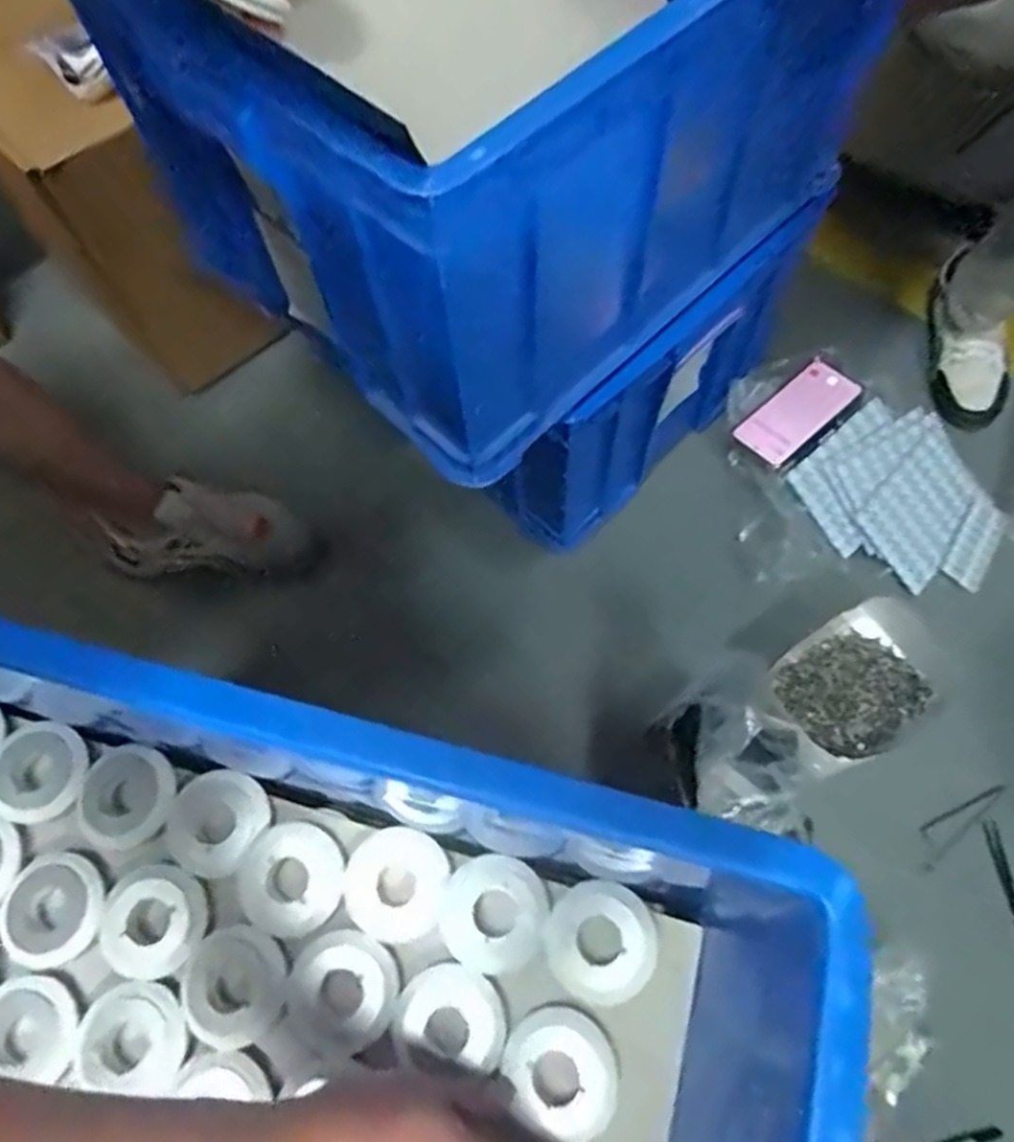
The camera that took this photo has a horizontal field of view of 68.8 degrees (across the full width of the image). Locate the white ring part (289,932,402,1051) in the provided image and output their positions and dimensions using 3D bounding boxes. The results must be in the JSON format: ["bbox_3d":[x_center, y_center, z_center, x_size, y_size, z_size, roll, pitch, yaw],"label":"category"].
[{"bbox_3d":[-0.086,0.222,0.393,0.055,0.012,0.053,-1,66,2],"label":"white ring part"}]

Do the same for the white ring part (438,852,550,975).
[{"bbox_3d":[-0.006,0.185,0.399,0.054,0.007,0.057,14,67,8],"label":"white ring part"}]

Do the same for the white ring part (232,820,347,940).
[{"bbox_3d":[-0.119,0.170,0.409,0.057,0.008,0.057,-1,66,2],"label":"white ring part"}]

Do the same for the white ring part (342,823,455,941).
[{"bbox_3d":[-0.060,0.171,0.405,0.056,0.008,0.056,-1,66,2],"label":"white ring part"}]

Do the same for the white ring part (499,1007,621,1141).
[{"bbox_3d":[0.026,0.246,0.365,0.055,0.013,0.051,-1,66,2],"label":"white ring part"}]

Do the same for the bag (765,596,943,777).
[{"bbox_3d":[0.378,0.124,0.802,0.217,0.049,0.141,-31,68,-11],"label":"bag"}]

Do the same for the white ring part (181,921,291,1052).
[{"bbox_3d":[-0.146,0.222,0.396,0.055,0.009,0.056,-1,66,2],"label":"white ring part"}]

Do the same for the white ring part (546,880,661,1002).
[{"bbox_3d":[0.049,0.193,0.387,0.054,0.015,0.055,34,72,16],"label":"white ring part"}]

